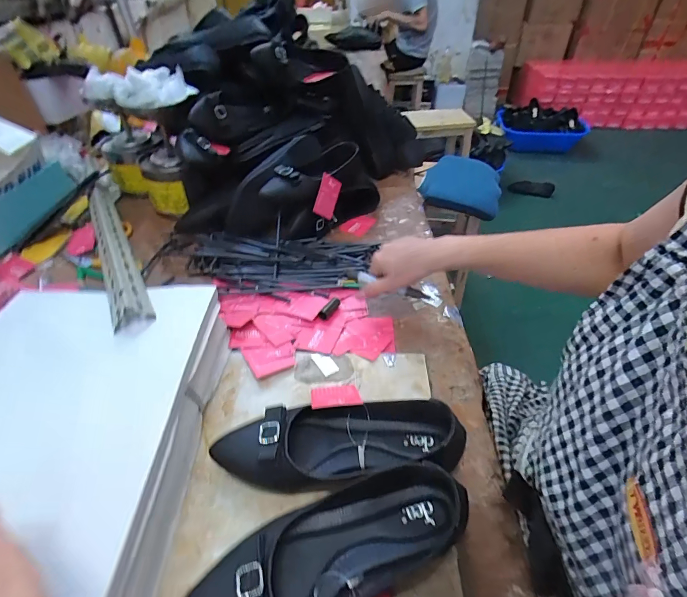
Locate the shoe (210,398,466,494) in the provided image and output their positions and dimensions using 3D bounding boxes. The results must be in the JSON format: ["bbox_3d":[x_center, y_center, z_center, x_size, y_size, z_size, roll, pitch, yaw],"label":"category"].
[{"bbox_3d":[-0.004,0.144,0.383,0.238,0.067,0.077,-2,42,-2],"label":"shoe"}]

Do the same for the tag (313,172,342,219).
[{"bbox_3d":[-0.029,-0.190,0.708,0.007,0.075,0.052,23,10,42],"label":"tag"}]

